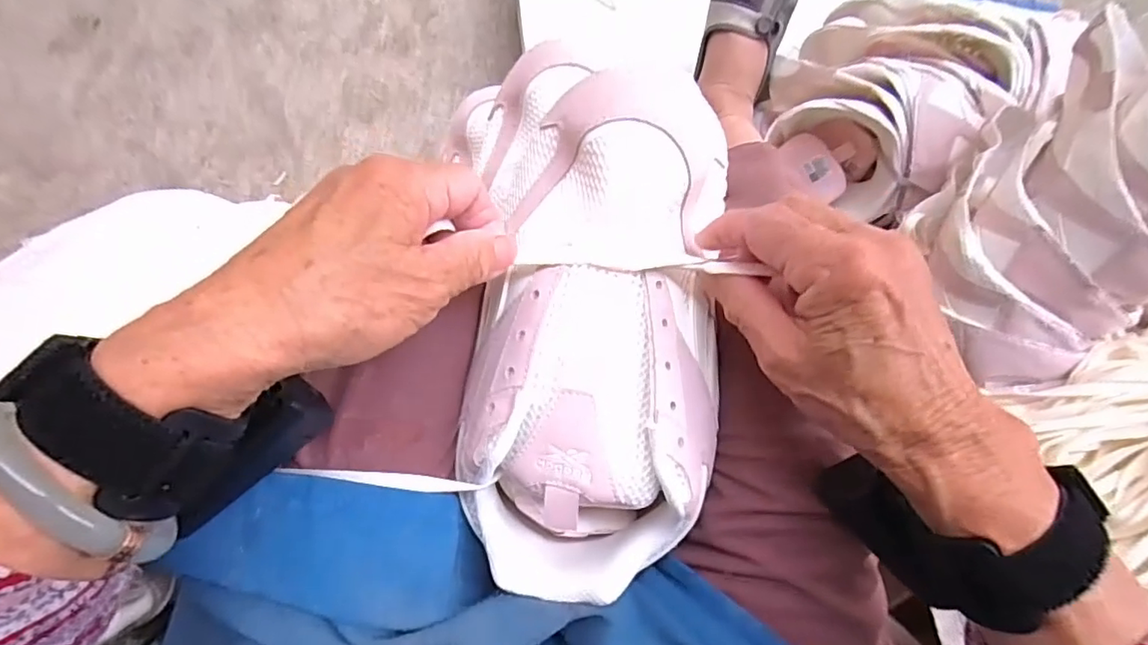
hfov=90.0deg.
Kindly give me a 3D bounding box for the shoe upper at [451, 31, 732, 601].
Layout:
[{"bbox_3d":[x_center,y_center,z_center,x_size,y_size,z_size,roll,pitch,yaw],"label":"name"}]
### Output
[{"bbox_3d":[0.008,0.003,0.276,0.118,0.068,0.239,2,87,-6],"label":"shoe upper"}]

